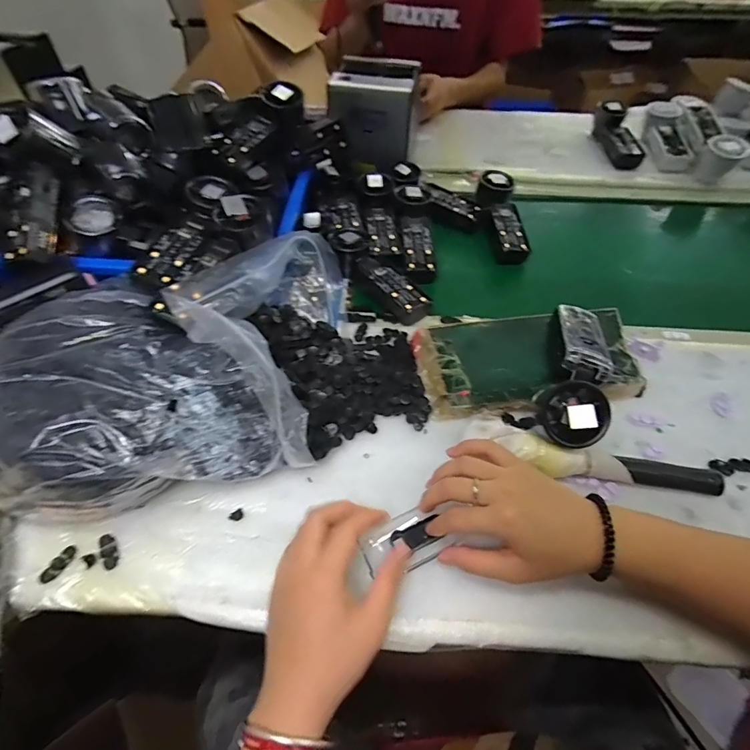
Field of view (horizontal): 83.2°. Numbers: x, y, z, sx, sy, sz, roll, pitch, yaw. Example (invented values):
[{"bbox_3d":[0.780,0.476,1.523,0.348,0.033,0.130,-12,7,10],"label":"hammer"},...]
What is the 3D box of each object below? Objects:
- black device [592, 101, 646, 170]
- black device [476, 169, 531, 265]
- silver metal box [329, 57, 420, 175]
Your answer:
[{"bbox_3d":[0.435,-0.423,0.752,0.055,0.039,0.166,-4,66,-1],"label":"black device"},{"bbox_3d":[0.185,-0.239,0.624,0.053,0.032,0.164,-3,64,-1],"label":"black device"},{"bbox_3d":[0.001,-0.417,0.669,0.121,0.107,0.112,8,51,7],"label":"silver metal box"}]

